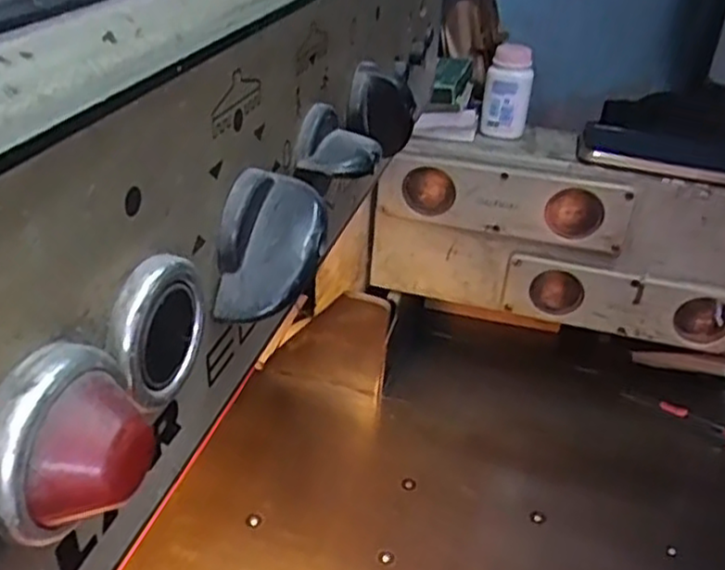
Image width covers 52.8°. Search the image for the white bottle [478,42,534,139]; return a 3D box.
[{"bbox_3d":[0.137,-0.184,0.685,0.044,0.079,0.049,10,32,10],"label":"white bottle"}]

